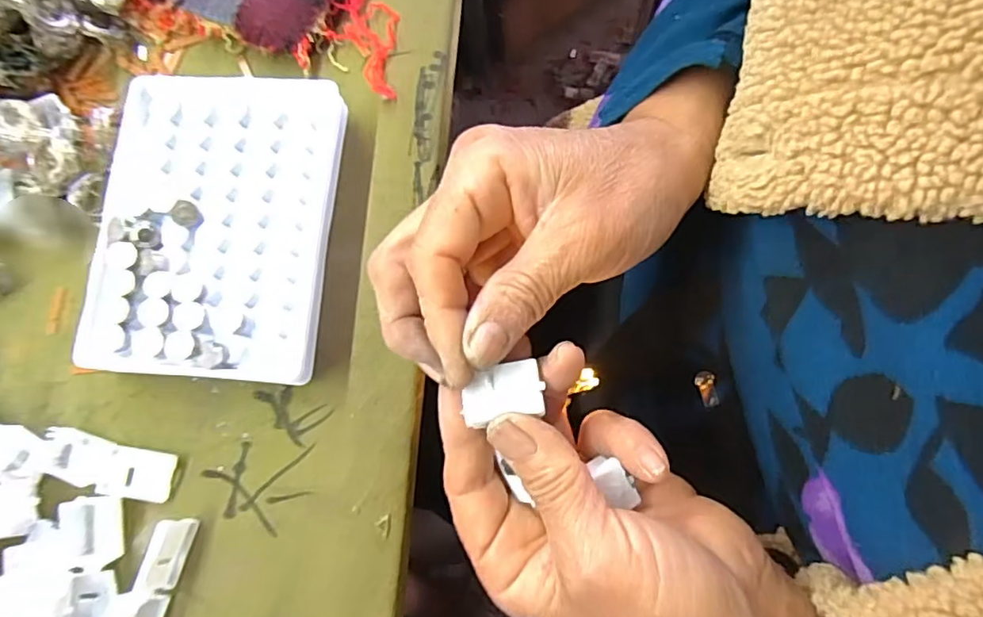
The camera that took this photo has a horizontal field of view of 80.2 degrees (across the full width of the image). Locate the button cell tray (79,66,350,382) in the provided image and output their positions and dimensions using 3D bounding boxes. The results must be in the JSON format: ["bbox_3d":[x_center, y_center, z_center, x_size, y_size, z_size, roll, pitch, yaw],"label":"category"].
[{"bbox_3d":[-0.117,-0.036,0.251,0.096,0.021,0.128,3,78,5],"label":"button cell tray"}]

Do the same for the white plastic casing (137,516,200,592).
[{"bbox_3d":[-0.129,0.098,0.232,0.012,0.012,0.028,16,80,7],"label":"white plastic casing"}]

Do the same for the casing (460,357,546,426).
[{"bbox_3d":[0.004,0.028,0.196,0.026,0.006,0.017,-15,80,-2],"label":"casing"}]

